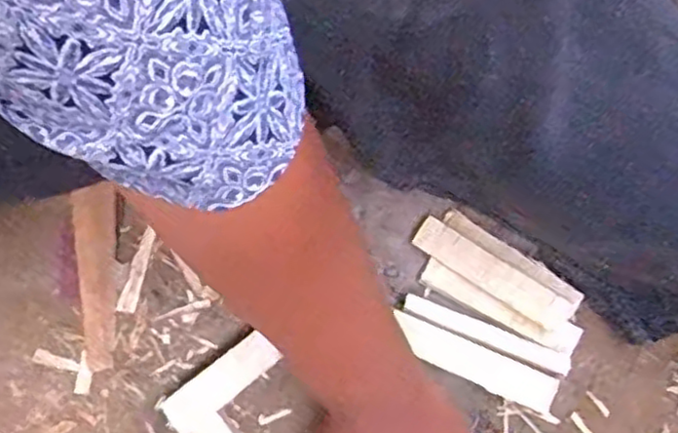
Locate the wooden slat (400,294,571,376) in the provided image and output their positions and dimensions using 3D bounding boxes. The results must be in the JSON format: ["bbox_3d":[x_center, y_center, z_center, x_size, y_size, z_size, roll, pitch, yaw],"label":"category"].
[{"bbox_3d":[0.107,0.085,0.504,0.124,0.004,0.015,22,95,3],"label":"wooden slat"}]

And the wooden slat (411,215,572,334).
[{"bbox_3d":[0.111,0.043,0.513,0.121,0.004,0.025,33,104,11],"label":"wooden slat"}]

